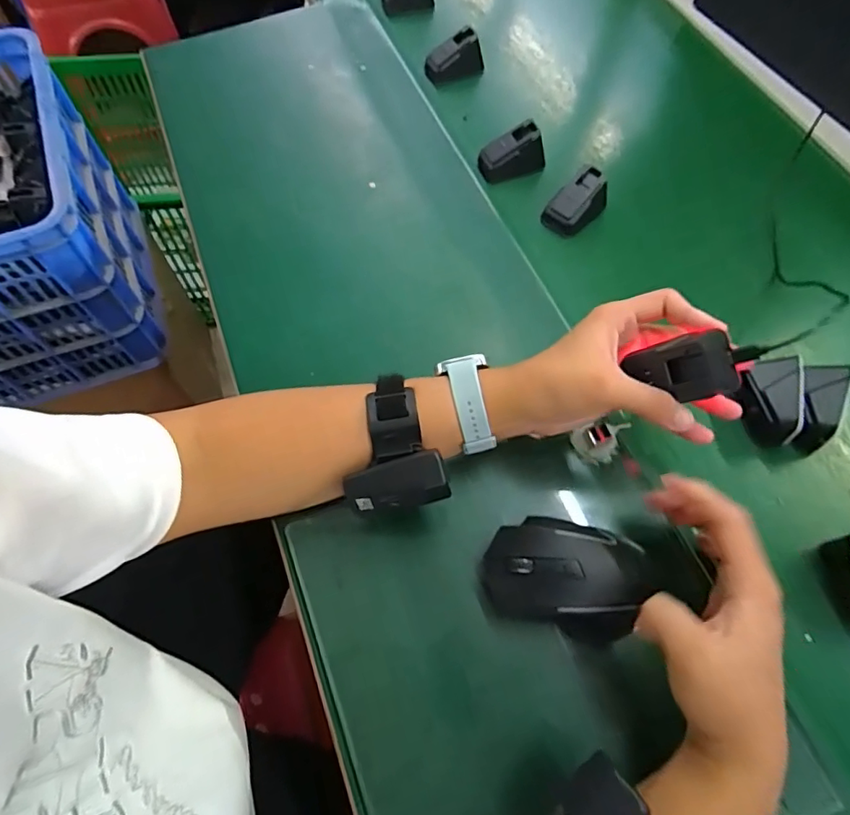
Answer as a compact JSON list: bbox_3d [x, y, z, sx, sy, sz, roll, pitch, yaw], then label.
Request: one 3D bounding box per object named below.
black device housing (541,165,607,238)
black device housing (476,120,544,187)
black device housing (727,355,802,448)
[{"bbox_3d":[0.154,-0.203,0.531,0.064,0.033,0.041,-42,71,-17],"label":"black device housing"},{"bbox_3d":[0.091,-0.270,0.564,0.067,0.041,0.043,-13,66,-5],"label":"black device housing"},{"bbox_3d":[0.280,-0.004,0.439,0.038,0.046,0.063,6,65,3],"label":"black device housing"}]

